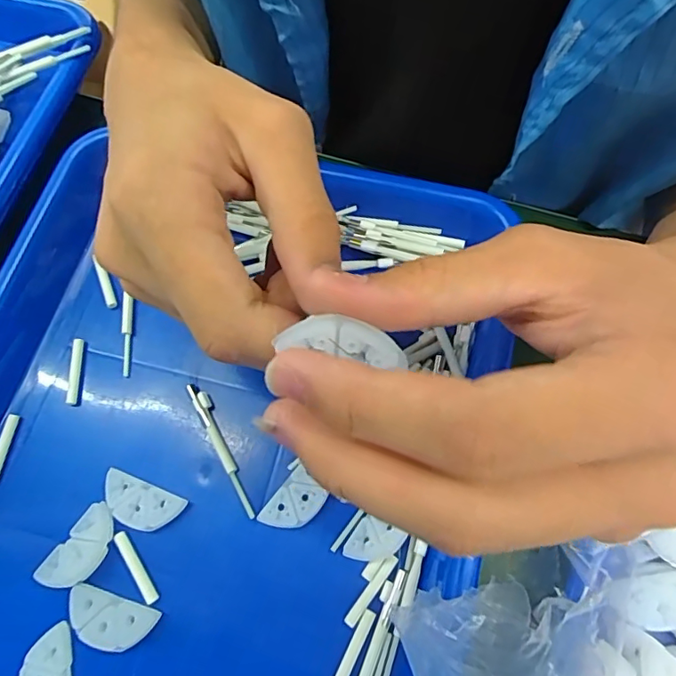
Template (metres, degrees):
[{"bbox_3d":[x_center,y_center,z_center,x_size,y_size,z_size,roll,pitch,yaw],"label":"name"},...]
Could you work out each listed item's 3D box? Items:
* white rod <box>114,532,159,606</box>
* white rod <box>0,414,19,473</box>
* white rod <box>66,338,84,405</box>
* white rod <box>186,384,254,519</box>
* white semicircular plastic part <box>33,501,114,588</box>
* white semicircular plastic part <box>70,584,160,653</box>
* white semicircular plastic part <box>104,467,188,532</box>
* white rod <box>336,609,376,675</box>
[{"bbox_3d":[-0.090,0.101,0.228,0.005,0.004,0.034,-34,73,-9],"label":"white rod"},{"bbox_3d":[-0.162,0.053,0.248,0.005,0.004,0.033,7,71,5],"label":"white rod"},{"bbox_3d":[-0.133,0.016,0.261,0.005,0.004,0.034,-2,71,2],"label":"white rod"},{"bbox_3d":[-0.055,0.052,0.244,0.007,0.004,0.068,-27,72,-7],"label":"white rod"},{"bbox_3d":[-0.113,0.093,0.227,0.020,0.005,0.037,35,76,13],"label":"white semicircular plastic part"},{"bbox_3d":[-0.097,0.119,0.219,0.038,0.006,0.019,16,72,8],"label":"white semicircular plastic part"},{"bbox_3d":[-0.091,0.075,0.236,0.038,0.005,0.019,21,73,9],"label":"white semicircular plastic part"},{"bbox_3d":[0.006,0.130,0.213,0.005,0.004,0.033,26,74,11],"label":"white rod"}]

